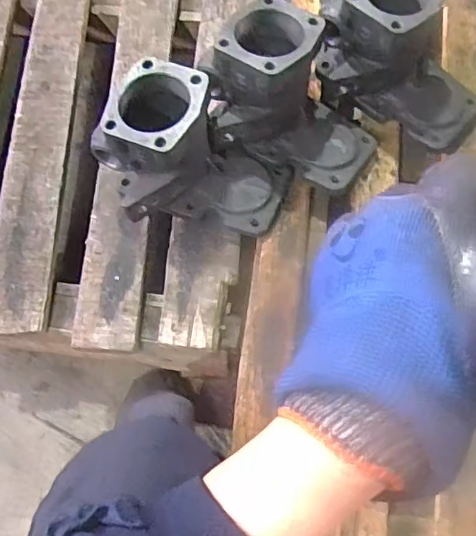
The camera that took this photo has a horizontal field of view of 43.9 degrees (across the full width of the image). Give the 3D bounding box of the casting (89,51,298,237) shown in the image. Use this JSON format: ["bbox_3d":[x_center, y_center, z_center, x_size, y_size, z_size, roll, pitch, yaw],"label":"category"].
[{"bbox_3d":[-0.048,-0.111,0.637,0.180,0.135,0.152,31,74,14],"label":"casting"}]

